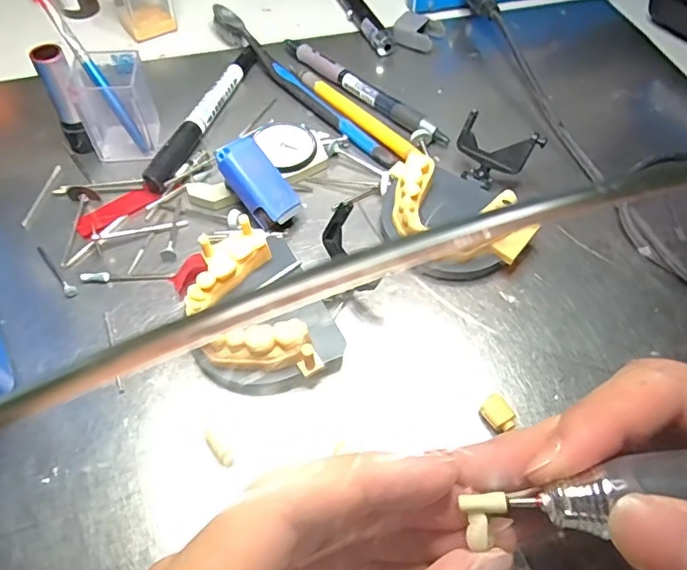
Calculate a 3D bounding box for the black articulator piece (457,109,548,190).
[{"bbox_3d":[0.081,-0.067,0.289,0.043,0.027,0.033,20,58,14],"label":"black articulator piece"}]

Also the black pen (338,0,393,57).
[{"bbox_3d":[0.002,-0.220,0.406,0.017,0.010,0.148,-18,57,-11],"label":"black pen"}]

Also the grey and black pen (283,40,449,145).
[{"bbox_3d":[0.010,-0.126,0.340,0.014,0.007,0.136,-38,63,-22],"label":"grey and black pen"}]

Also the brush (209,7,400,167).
[{"bbox_3d":[-0.031,-0.129,0.340,0.014,0.019,0.180,-34,61,-20],"label":"brush"}]

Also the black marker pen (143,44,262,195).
[{"bbox_3d":[-0.082,-0.104,0.326,0.011,0.015,0.133,15,57,11],"label":"black marker pen"}]

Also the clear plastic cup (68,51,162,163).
[{"bbox_3d":[-0.127,-0.101,0.301,0.034,0.049,0.037,-1,55,1],"label":"clear plastic cup"}]

